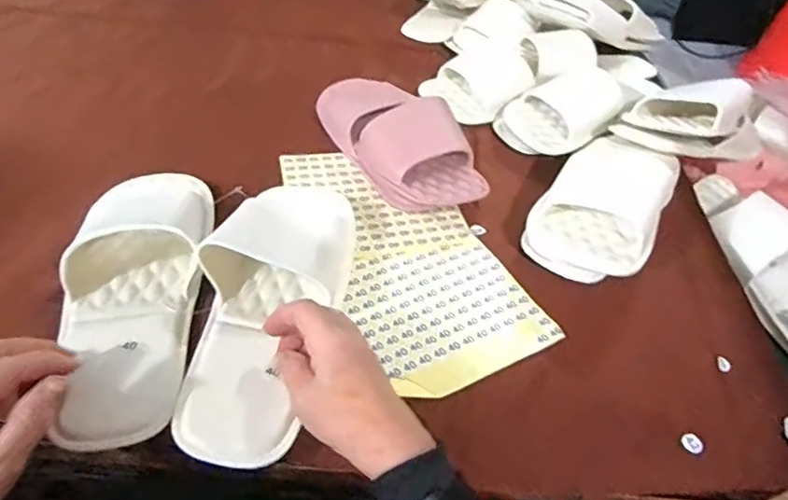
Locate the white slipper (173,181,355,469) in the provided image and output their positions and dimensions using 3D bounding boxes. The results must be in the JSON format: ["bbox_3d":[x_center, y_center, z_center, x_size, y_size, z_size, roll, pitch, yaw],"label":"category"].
[{"bbox_3d":[-0.100,0.034,0.454,0.110,0.052,0.269,9,52,1],"label":"white slipper"}]

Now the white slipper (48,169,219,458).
[{"bbox_3d":[-0.211,0.018,0.445,0.107,0.066,0.269,-2,50,-10],"label":"white slipper"}]

